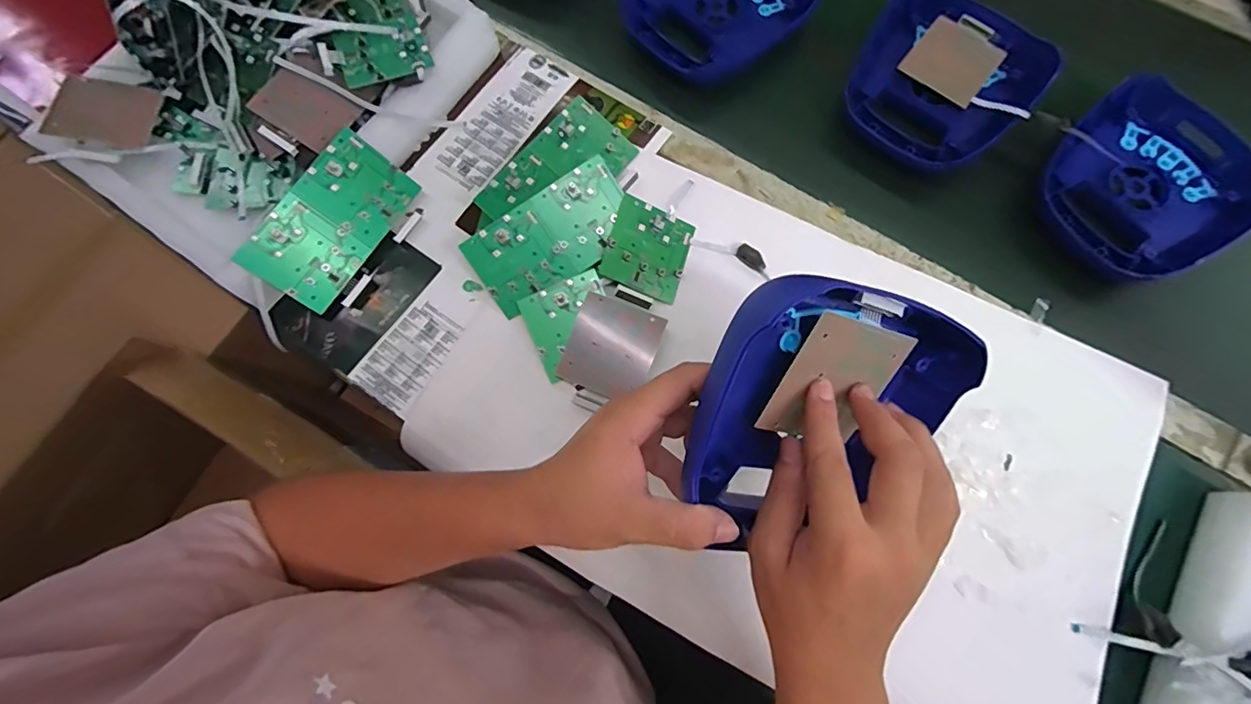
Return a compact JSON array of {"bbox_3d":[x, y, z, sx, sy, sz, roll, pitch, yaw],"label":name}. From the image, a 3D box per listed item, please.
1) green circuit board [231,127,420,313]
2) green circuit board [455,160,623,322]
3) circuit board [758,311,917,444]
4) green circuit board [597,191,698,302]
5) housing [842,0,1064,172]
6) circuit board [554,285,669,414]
[{"bbox_3d":[-0.264,-0.117,0.473,0.079,0.008,0.149,38,78,-28],"label":"green circuit board"},{"bbox_3d":[-0.065,-0.104,0.472,0.149,0.011,0.076,-34,98,-1],"label":"green circuit board"},{"bbox_3d":[0.124,0.019,0.308,0.074,0.004,0.077,13,112,-23],"label":"circuit board"},{"bbox_3d":[0.021,-0.092,0.473,0.073,0.006,0.078,21,80,-14],"label":"green circuit board"},{"bbox_3d":[0.306,-0.265,0.508,0.160,0.039,0.183,37,79,11],"label":"housing"},{"bbox_3d":[-0.013,-0.003,0.451,0.074,0.014,0.107,23,77,8],"label":"circuit board"}]

